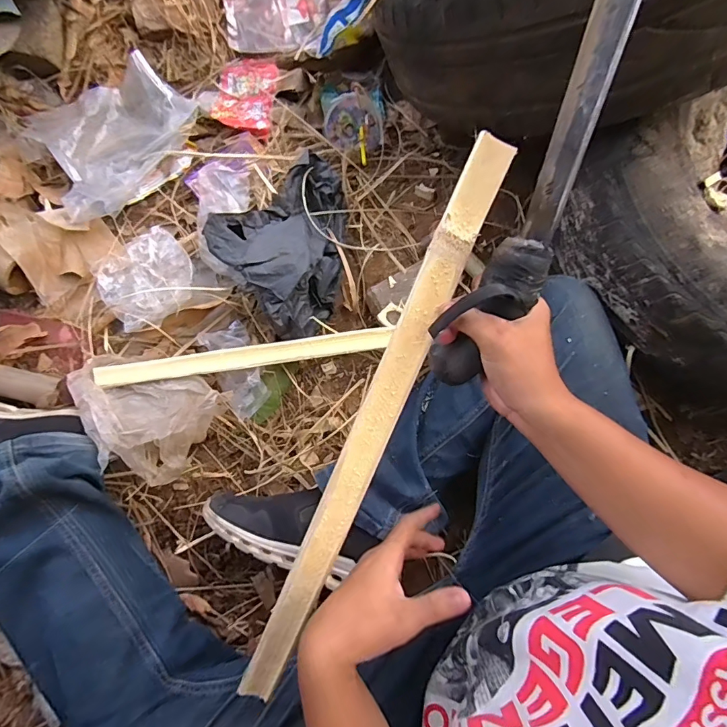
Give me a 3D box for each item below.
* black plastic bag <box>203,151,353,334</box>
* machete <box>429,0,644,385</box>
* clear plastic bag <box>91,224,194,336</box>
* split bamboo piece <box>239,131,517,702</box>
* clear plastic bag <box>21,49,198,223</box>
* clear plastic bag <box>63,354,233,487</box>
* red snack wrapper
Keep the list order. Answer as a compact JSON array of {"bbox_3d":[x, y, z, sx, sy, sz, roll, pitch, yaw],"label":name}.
[{"bbox_3d":[-0.086,-0.169,0.622,0.205,0.057,0.198,-39,81,-7],"label":"black plastic bag"},{"bbox_3d":[0.135,-0.157,0.306,0.058,0.055,0.387,20,108,4],"label":"machete"},{"bbox_3d":[-0.314,-0.120,0.636,0.138,0.041,0.149,-33,81,-6],"label":"clear plastic bag"},{"bbox_3d":[0.003,0.070,0.372,0.034,0.017,0.512,24,99,5],"label":"split bamboo piece"},{"bbox_3d":[-0.395,-0.370,0.714,0.248,0.046,0.241,-32,81,-5],"label":"clear plastic bag"},{"bbox_3d":[-0.310,0.064,0.588,0.205,0.051,0.141,22,80,5],"label":"clear plastic bag"},{"bbox_3d":[-0.199,-0.452,0.741,0.098,0.027,0.158,4,79,1],"label":"red snack wrapper"}]

